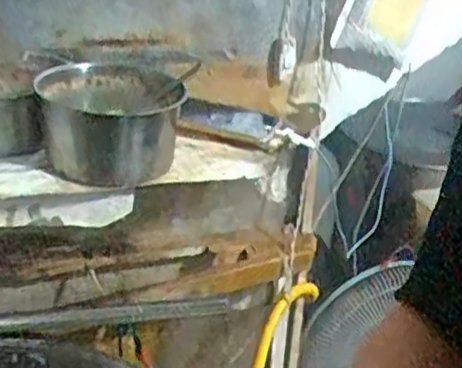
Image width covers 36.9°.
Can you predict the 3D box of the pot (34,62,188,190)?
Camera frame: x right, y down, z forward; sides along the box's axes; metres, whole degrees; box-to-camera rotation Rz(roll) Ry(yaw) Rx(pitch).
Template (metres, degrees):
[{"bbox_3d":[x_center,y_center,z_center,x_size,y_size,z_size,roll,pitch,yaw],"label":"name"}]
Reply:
[{"bbox_3d":[-0.133,-0.069,0.755,0.144,0.097,0.136,-4,27,-13],"label":"pot"}]

